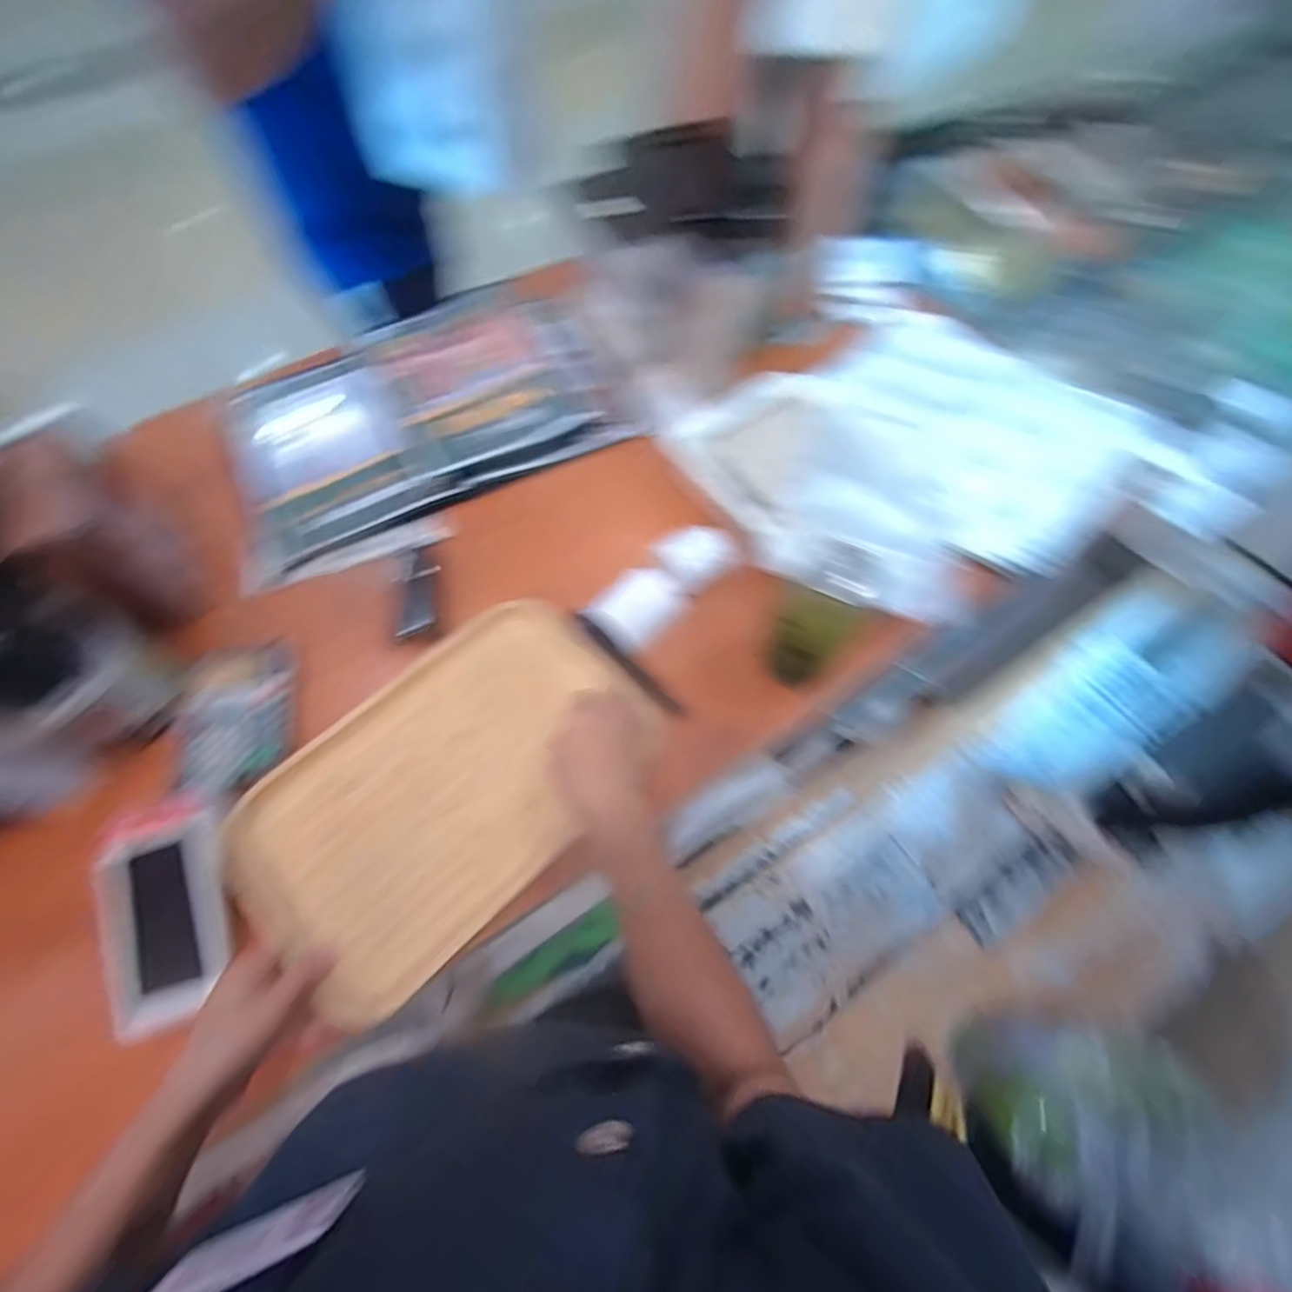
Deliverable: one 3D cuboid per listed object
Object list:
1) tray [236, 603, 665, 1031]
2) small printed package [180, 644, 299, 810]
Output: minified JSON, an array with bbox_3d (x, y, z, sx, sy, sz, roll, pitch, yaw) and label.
[{"bbox_3d":[-0.173,0.118,0.514,0.356,0.026,0.232,-42,69,-16],"label":"tray"},{"bbox_3d":[-0.389,0.071,0.535,0.096,0.014,0.146,-13,64,-5],"label":"small printed package"}]

